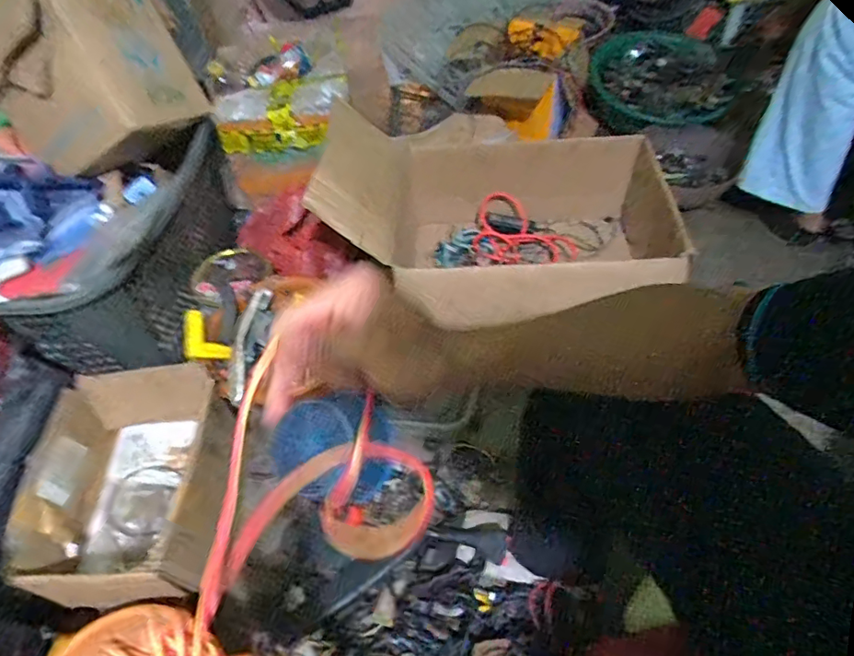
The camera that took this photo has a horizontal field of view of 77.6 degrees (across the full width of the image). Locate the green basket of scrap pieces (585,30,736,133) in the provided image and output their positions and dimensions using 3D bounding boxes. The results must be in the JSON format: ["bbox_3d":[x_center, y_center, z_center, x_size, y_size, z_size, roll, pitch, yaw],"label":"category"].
[{"bbox_3d":[0.582,-0.623,1.330,0.332,0.102,0.332,14,55,16],"label":"green basket of scrap pieces"}]

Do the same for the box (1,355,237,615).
[{"bbox_3d":[-0.424,0.233,0.781,0.229,0.154,0.304,-6,52,1],"label":"box"}]

